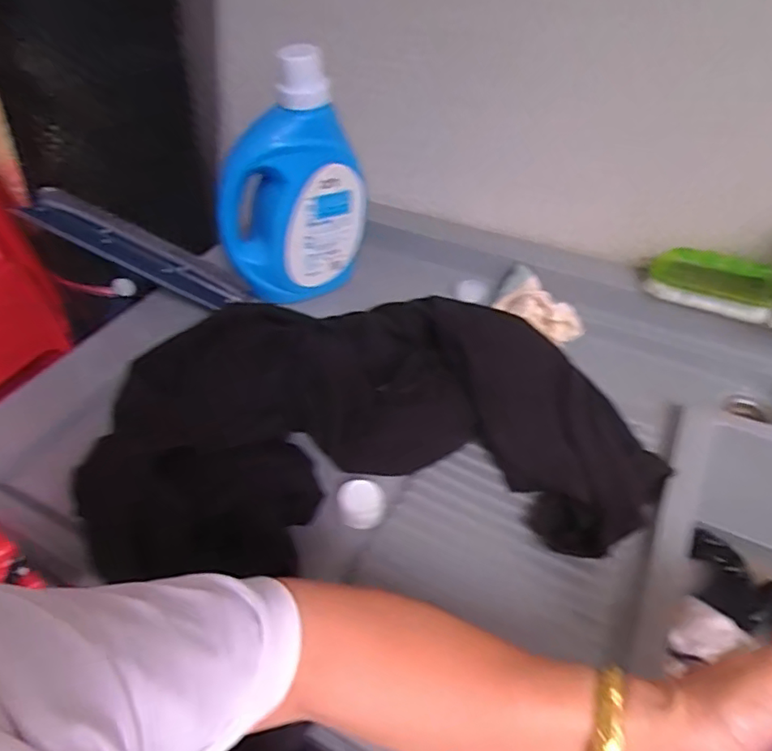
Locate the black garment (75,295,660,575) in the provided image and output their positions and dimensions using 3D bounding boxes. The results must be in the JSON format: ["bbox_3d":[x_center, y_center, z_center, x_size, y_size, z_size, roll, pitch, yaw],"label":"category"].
[{"bbox_3d":[0.013,0.025,0.570,0.503,0.123,0.334,-3,45,-2],"label":"black garment"}]

